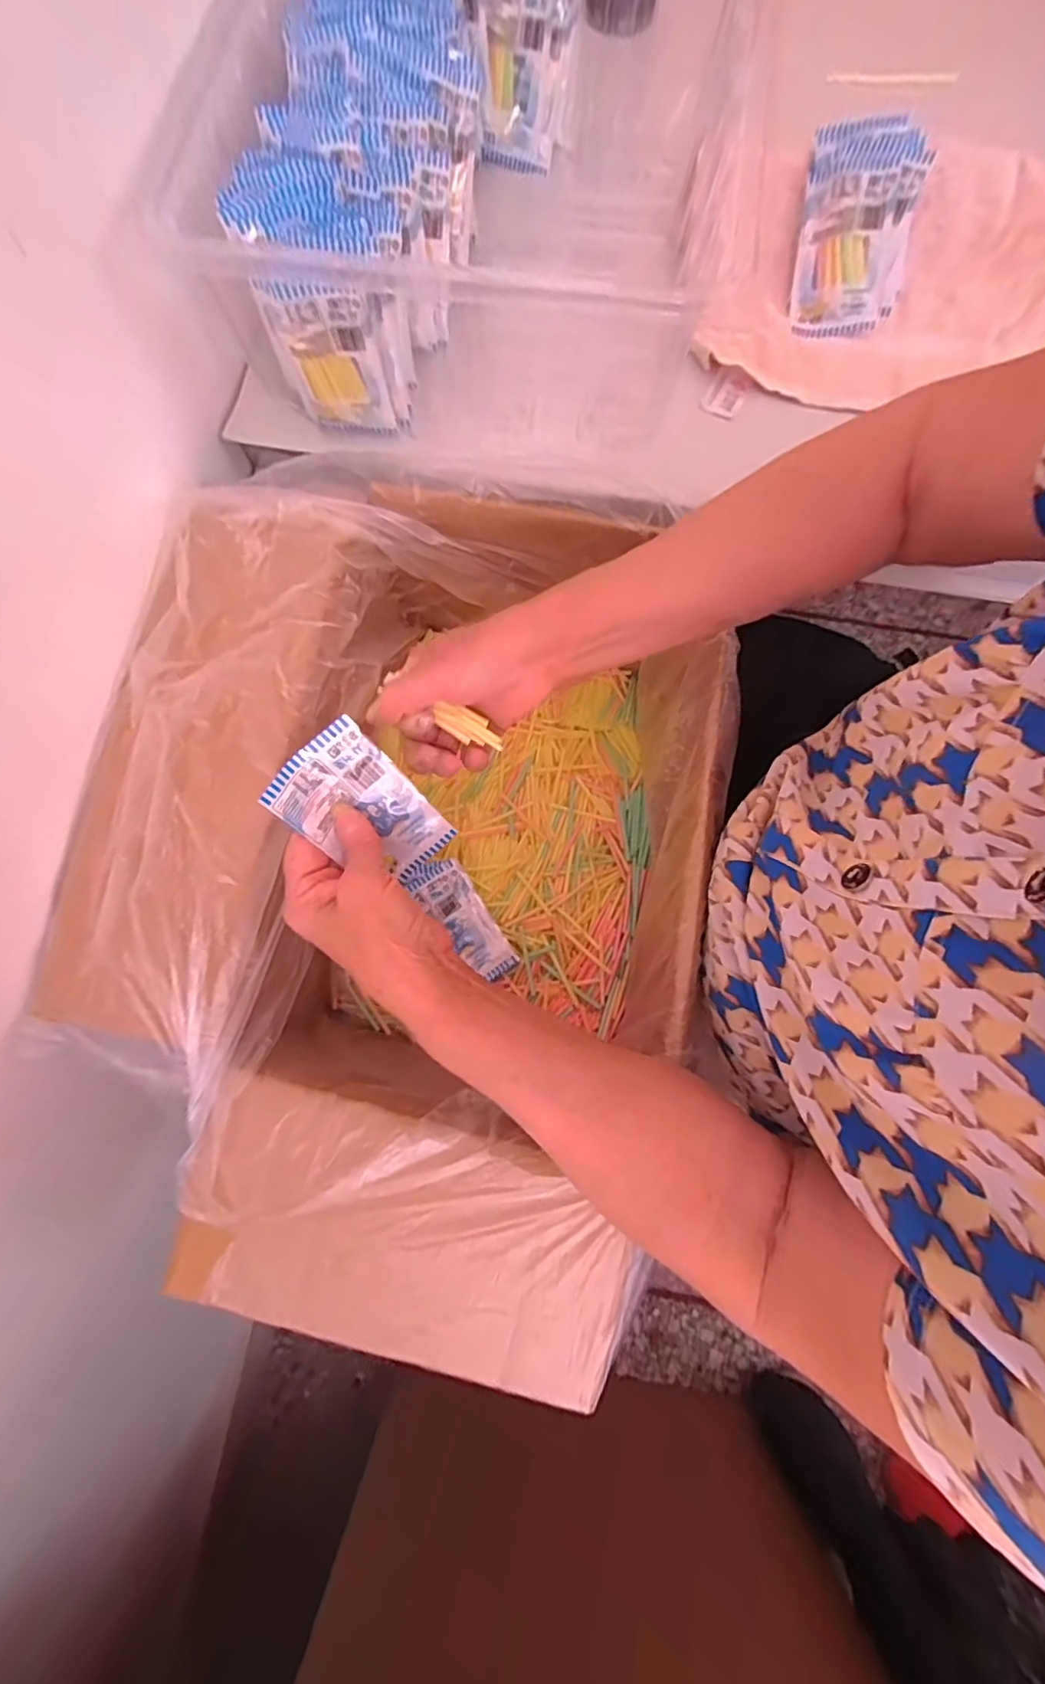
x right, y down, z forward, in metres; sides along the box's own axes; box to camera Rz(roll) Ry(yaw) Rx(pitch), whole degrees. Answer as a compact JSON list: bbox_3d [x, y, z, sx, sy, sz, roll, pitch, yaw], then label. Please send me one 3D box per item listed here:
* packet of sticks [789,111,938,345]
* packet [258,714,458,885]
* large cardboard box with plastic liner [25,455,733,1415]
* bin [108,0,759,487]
[{"bbox_3d":[0.260,-0.475,0.438,0.079,0.023,0.137,6,107,12],"label":"packet of sticks"},{"bbox_3d":[-0.091,-0.017,0.333,0.062,0.103,0.011,-44,38,-2],"label":"packet"},{"bbox_3d":[-0.078,0.020,0.403,0.372,0.236,0.513,12,76,5],"label":"large cardboard box with plastic liner"},{"bbox_3d":[-0.007,-0.556,0.438,0.331,0.129,0.575,16,76,6],"label":"bin"}]

